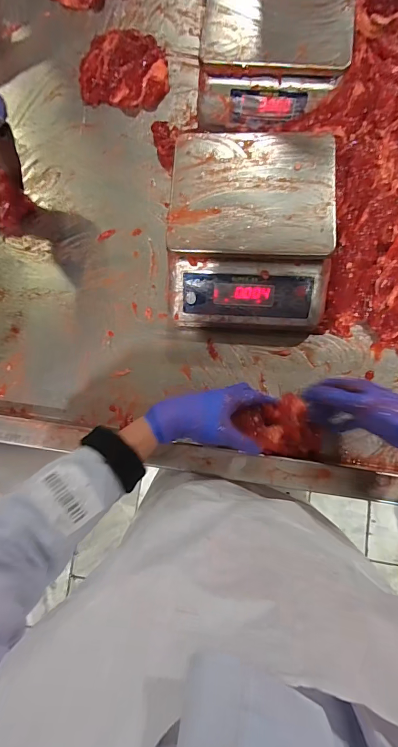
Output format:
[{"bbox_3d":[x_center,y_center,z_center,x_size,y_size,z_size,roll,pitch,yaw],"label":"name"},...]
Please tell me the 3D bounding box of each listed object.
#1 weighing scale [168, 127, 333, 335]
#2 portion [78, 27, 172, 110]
[{"bbox_3d":[0.073,-0.202,0.529,0.219,0.081,0.261,3,81,7],"label":"weighing scale"},{"bbox_3d":[-0.132,-0.563,0.680,0.158,0.033,0.145,14,83,8],"label":"portion"}]

